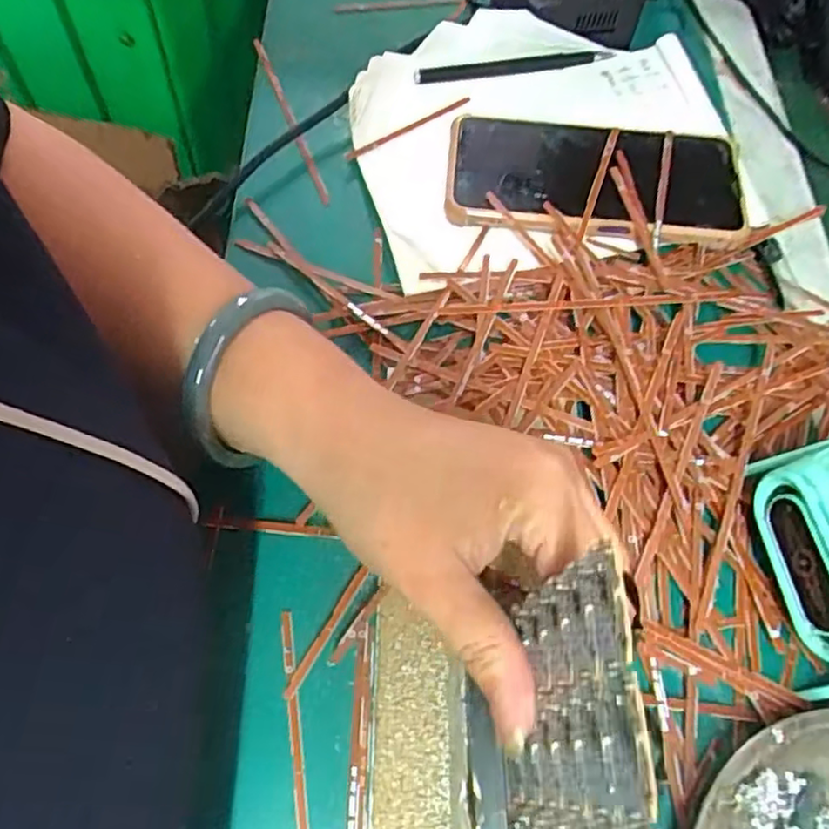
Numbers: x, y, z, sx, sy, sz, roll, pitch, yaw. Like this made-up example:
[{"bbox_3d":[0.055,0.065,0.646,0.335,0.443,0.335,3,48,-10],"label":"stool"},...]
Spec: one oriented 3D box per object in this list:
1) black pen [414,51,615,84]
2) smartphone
[{"bbox_3d":[0.061,-0.214,0.420,0.125,0.012,0.009,-12,66,-7],"label":"black pen"},{"bbox_3d":[0.098,-0.130,0.377,0.157,0.015,0.073,6,65,3],"label":"smartphone"}]

